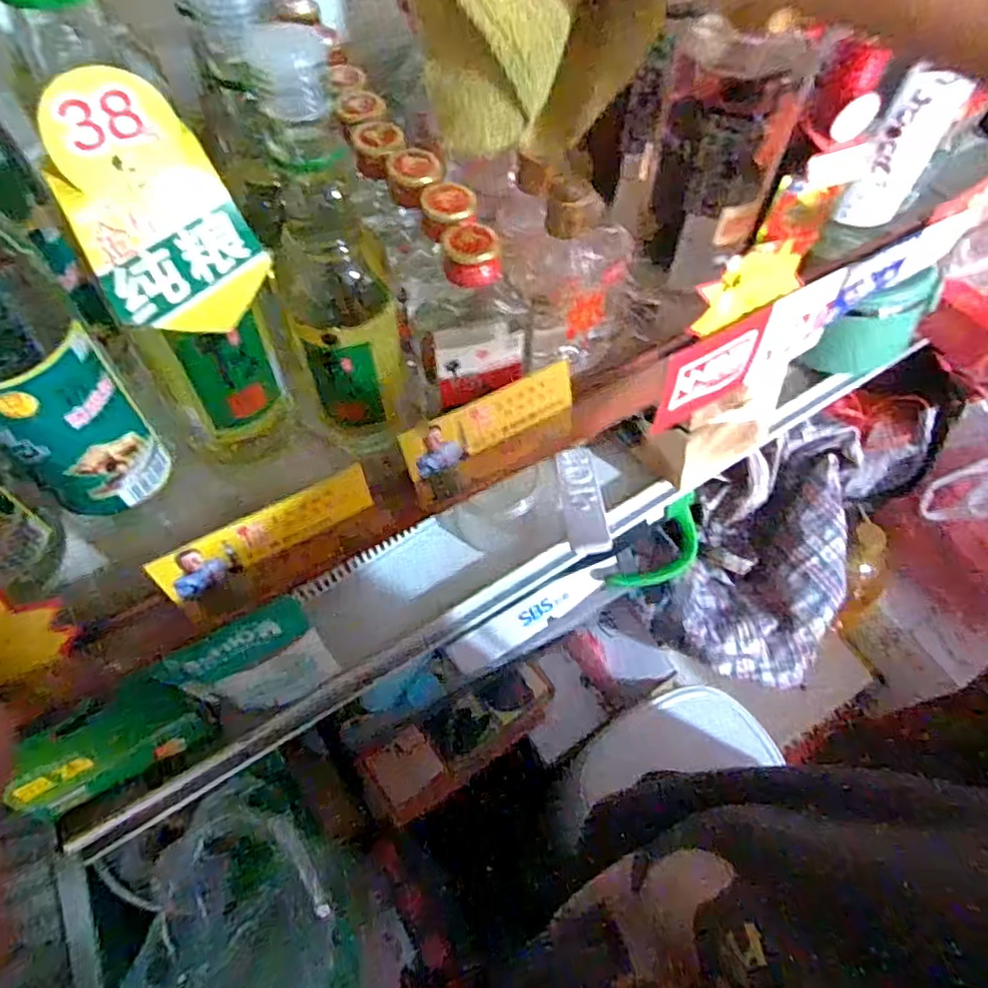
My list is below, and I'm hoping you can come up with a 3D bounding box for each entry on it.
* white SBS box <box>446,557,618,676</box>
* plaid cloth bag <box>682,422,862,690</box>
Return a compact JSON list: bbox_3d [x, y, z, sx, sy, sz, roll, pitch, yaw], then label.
[{"bbox_3d":[0.059,0.144,0.767,0.243,0.041,0.040,-28,64,-17],"label":"white SBS box"},{"bbox_3d":[0.367,0.067,0.838,0.218,0.179,0.311,13,60,7],"label":"plaid cloth bag"}]

